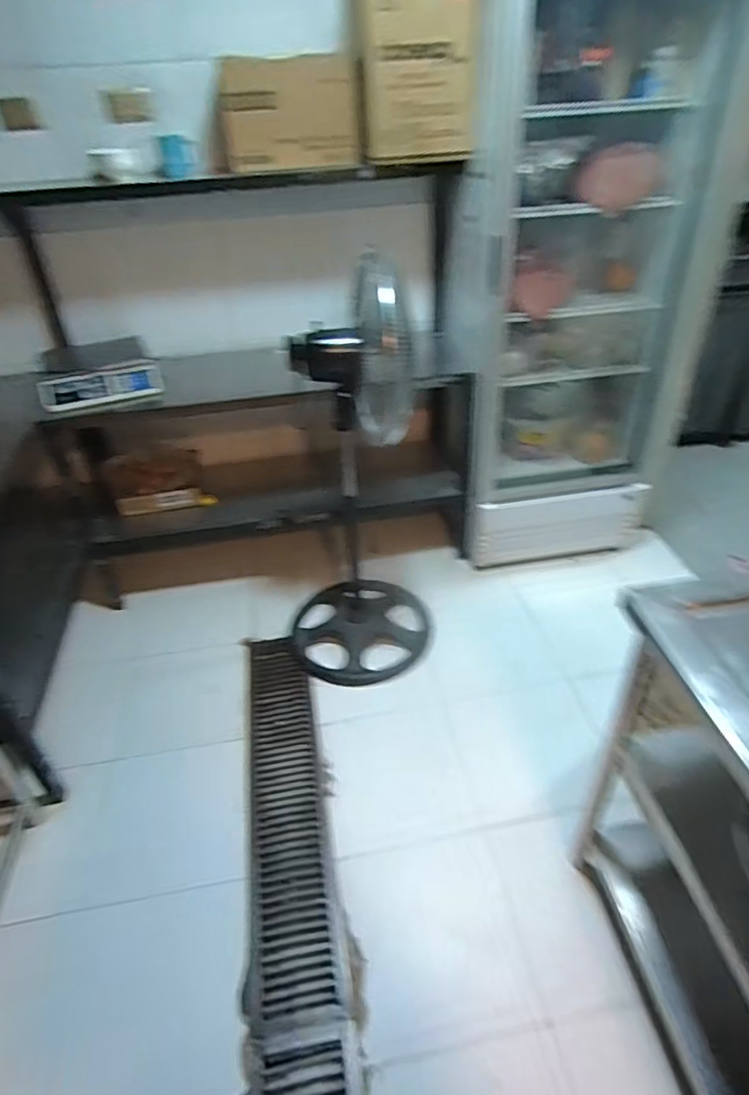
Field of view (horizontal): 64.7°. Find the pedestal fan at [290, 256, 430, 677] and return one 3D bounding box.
[{"bbox_3d":[-0.071,-0.174,1.790,0.436,1.175,0.523,-6,37,-5],"label":"pedestal fan"}]

